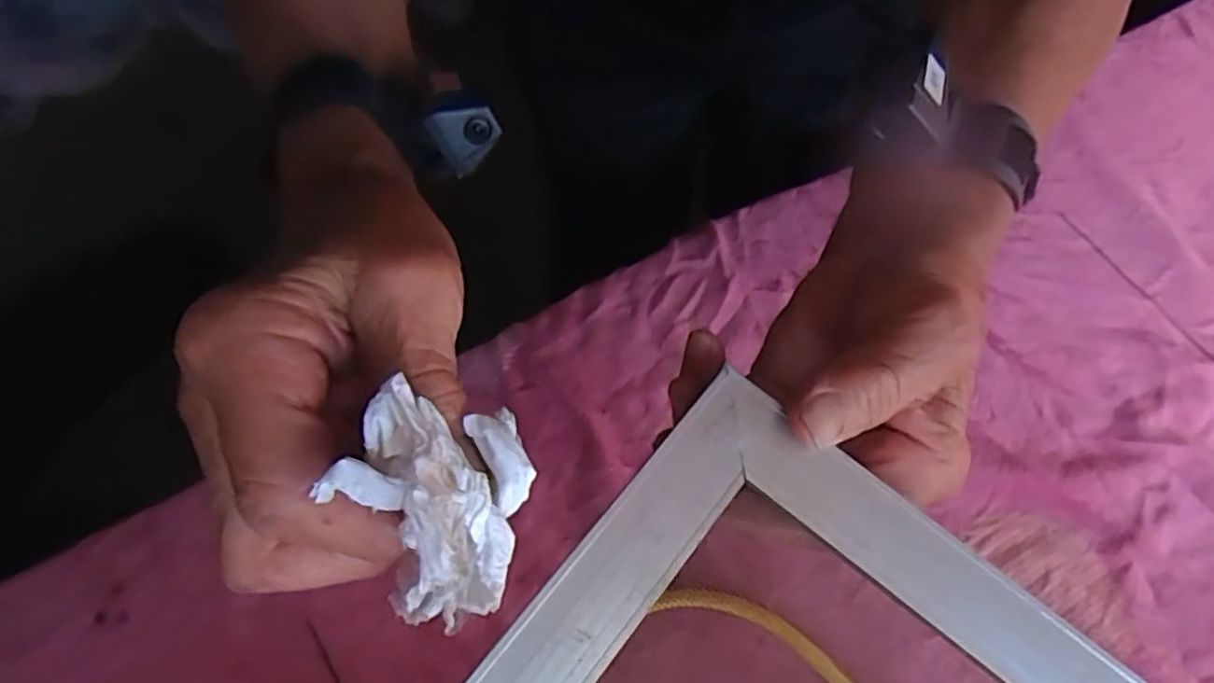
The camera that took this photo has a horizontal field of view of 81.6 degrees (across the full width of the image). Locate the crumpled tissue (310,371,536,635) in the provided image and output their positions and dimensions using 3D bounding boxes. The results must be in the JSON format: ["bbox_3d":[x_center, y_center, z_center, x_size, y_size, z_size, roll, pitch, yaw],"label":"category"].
[{"bbox_3d":[-0.045,0.042,0.183,0.042,0.037,0.056,12,67,5],"label":"crumpled tissue"}]

